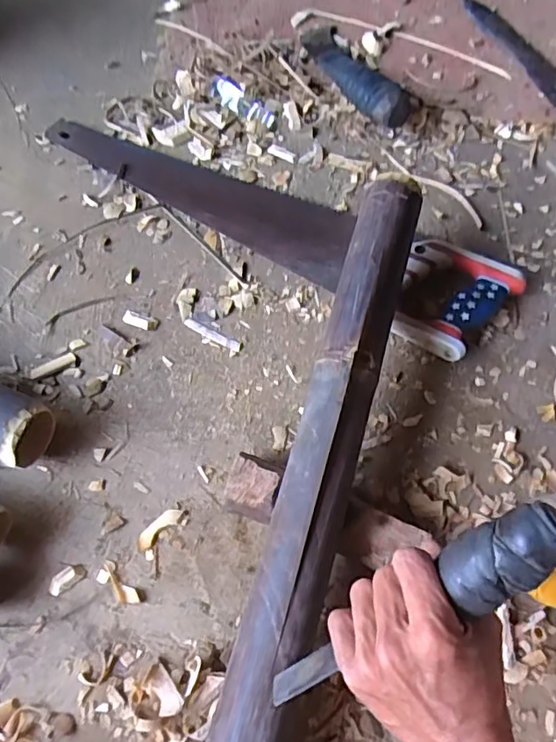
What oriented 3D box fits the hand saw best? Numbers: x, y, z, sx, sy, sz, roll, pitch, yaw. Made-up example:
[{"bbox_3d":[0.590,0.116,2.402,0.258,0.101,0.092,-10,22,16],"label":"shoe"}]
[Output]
[{"bbox_3d":[-0.009,-0.174,0.587,0.510,0.031,0.110,31,70,11],"label":"hand saw"}]

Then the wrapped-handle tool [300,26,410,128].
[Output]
[{"bbox_3d":[0.082,-0.347,0.650,0.052,0.033,0.210,-22,56,-11],"label":"wrapped-handle tool"}]

